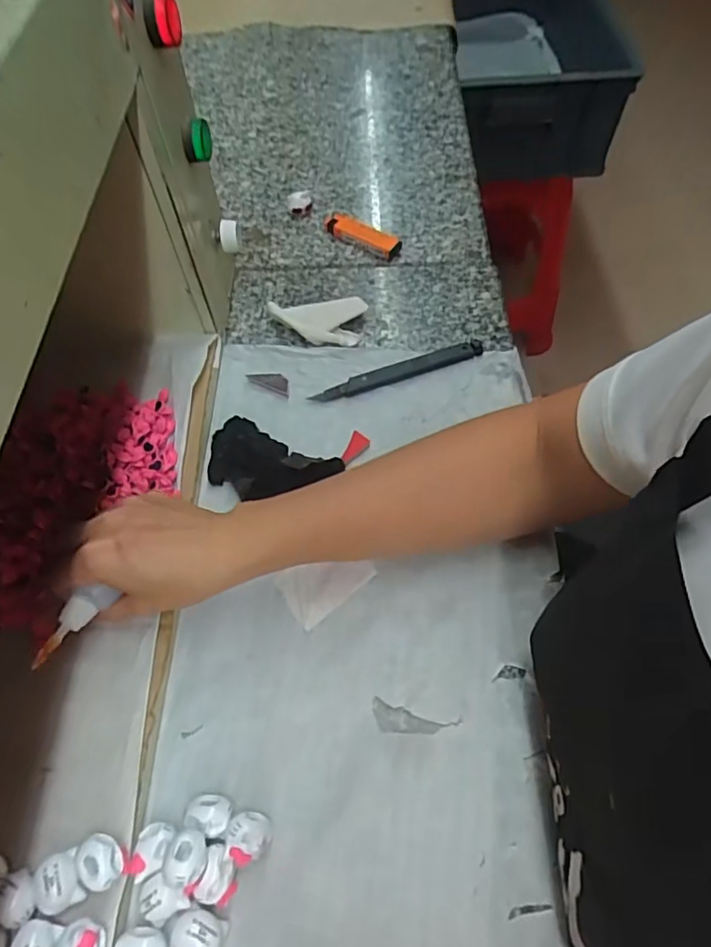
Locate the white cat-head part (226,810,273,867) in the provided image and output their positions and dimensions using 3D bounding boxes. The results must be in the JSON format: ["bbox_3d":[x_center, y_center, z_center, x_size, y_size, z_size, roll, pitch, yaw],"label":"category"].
[{"bbox_3d":[-0.056,0.193,0.313,0.021,0.021,0.023,-11,60,-6],"label":"white cat-head part"}]

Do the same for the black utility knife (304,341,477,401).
[{"bbox_3d":[0.035,-0.085,0.483,0.147,0.008,0.018,-19,61,-10],"label":"black utility knife"}]

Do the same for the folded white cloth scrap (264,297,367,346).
[{"bbox_3d":[-0.032,-0.133,0.510,0.082,0.015,0.051,-2,59,-1],"label":"folded white cloth scrap"}]

